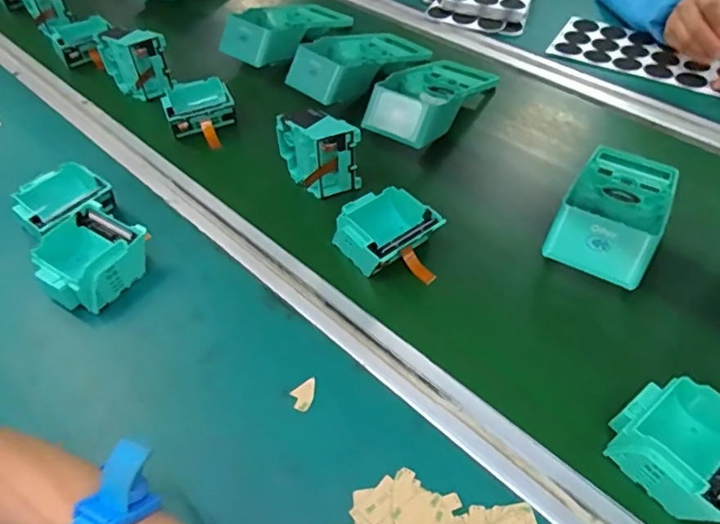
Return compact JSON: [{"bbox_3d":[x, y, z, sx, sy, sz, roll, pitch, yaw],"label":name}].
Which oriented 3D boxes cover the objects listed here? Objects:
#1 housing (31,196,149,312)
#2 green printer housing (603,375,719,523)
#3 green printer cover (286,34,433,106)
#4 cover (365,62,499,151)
[{"bbox_3d":[-0.229,-0.003,0.460,0.079,0.044,0.077,21,54,20],"label":"housing"},{"bbox_3d":[0.210,0.119,0.349,0.078,0.040,0.083,-31,54,-21],"label":"green printer housing"},{"bbox_3d":[-0.003,-0.250,0.663,0.191,0.053,0.093,-34,55,-23],"label":"green printer cover"},{"bbox_3d":[0.083,-0.187,0.608,0.095,0.051,0.178,24,55,22],"label":"cover"}]

